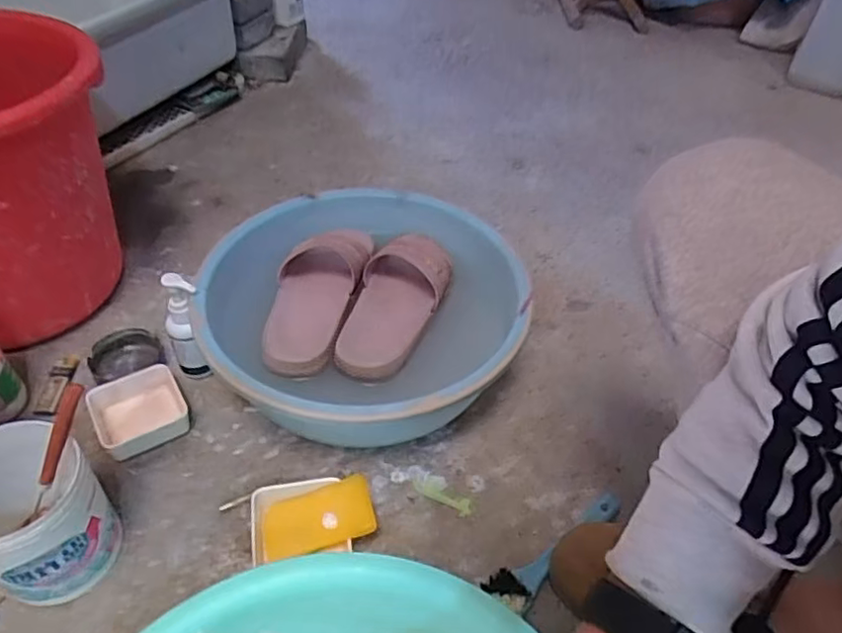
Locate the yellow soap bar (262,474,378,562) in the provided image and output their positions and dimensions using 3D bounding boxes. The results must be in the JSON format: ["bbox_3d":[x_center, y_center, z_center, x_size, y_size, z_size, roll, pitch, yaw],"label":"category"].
[{"bbox_3d":[-0.100,0.191,0.584,0.110,0.023,0.059,-19,55,2],"label":"yellow soap bar"}]

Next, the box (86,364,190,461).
[{"bbox_3d":[-0.303,0.104,0.667,0.091,0.028,0.092,-23,51,-23],"label":"box"}]

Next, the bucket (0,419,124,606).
[{"bbox_3d":[-0.331,0.173,0.533,0.102,0.137,0.109,2,46,-2],"label":"bucket"}]

